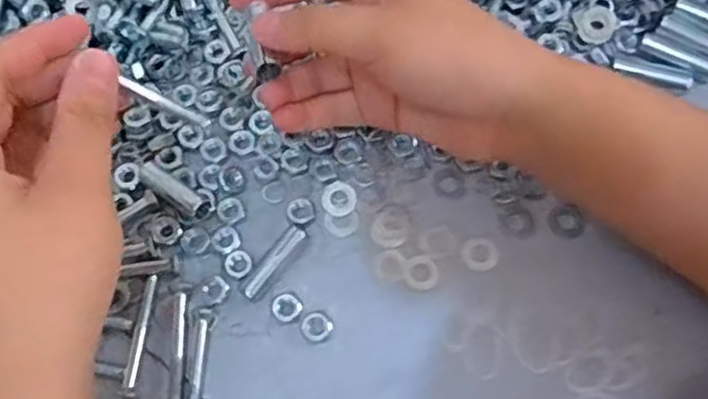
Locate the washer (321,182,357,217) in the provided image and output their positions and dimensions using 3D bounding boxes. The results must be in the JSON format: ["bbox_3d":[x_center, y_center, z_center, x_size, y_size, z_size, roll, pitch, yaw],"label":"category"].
[{"bbox_3d":[-0.007,-0.001,0.344,0.016,0.004,0.016,-1,69,2],"label":"washer"}]

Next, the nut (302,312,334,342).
[{"bbox_3d":[-0.017,0.056,0.322,0.013,0.004,0.013,-1,69,2],"label":"nut"}]

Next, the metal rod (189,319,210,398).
[{"bbox_3d":[-0.068,0.078,0.316,0.006,0.004,0.050,3,69,3],"label":"metal rod"}]

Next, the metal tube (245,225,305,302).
[{"bbox_3d":[-0.036,0.028,0.334,0.009,0.004,0.039,34,74,13],"label":"metal tube"}]

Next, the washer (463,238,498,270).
[{"bbox_3d":[0.058,0.024,0.333,0.017,0.004,0.016,-1,69,2],"label":"washer"}]

